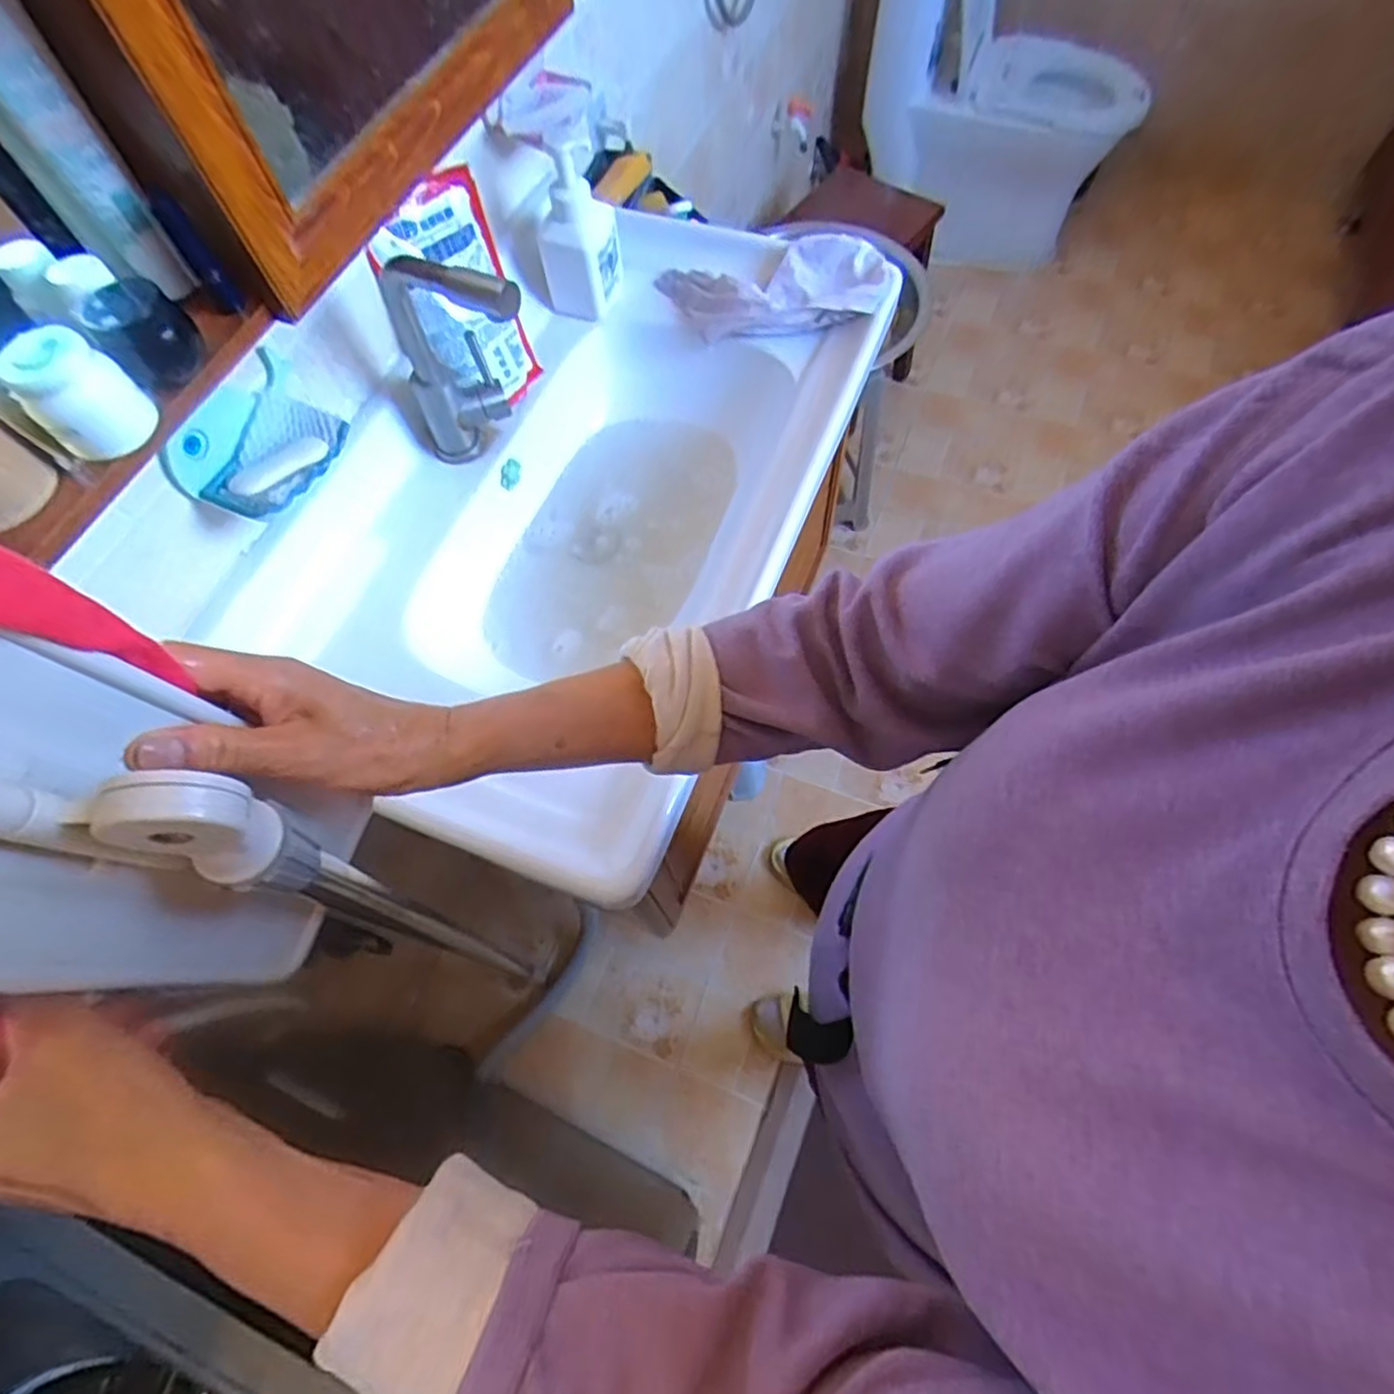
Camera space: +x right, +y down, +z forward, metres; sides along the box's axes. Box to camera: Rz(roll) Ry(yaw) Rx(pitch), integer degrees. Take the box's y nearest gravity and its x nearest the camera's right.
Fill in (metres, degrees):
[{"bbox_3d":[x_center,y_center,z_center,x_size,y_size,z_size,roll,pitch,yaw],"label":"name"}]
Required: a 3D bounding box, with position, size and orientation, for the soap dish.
[{"bbox_3d":[-0.377,-0.223,0.624,0.087,0.047,0.133,13,67,9],"label":"soap dish"}]

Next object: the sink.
[{"bbox_3d":[-0.118,-0.227,0.807,0.459,0.163,0.780,21,68,12],"label":"sink"}]

